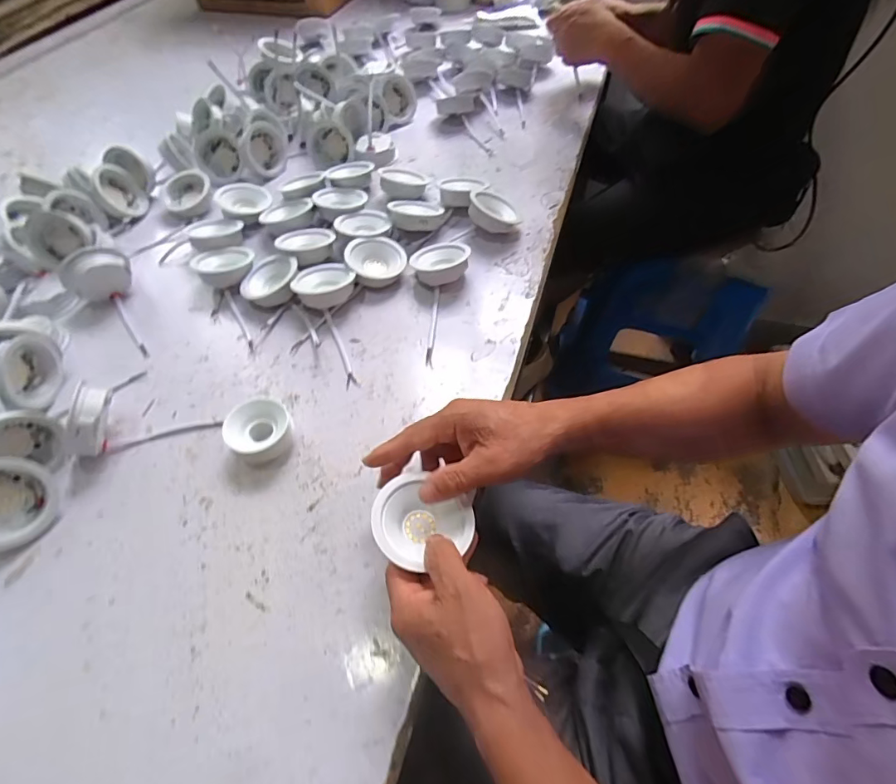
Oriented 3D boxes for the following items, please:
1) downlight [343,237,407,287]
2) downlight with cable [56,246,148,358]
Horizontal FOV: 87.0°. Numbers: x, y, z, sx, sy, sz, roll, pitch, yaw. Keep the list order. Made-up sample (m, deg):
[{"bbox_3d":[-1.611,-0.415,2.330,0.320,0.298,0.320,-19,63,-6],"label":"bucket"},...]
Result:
[{"bbox_3d":[-0.085,-0.155,0.566,0.069,0.035,0.061,-12,54,-5],"label":"downlight"},{"bbox_3d":[-0.379,-0.115,0.534,0.161,0.067,0.069,37,64,26],"label":"downlight with cable"}]

